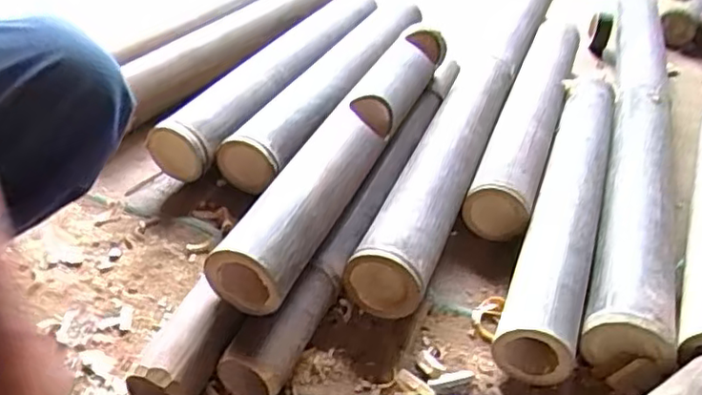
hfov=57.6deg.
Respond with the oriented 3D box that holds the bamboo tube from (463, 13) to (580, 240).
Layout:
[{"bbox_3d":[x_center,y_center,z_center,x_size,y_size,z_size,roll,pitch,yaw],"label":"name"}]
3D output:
[{"bbox_3d":[0.274,-0.137,0.962,0.077,0.077,0.579,18,40,14],"label":"bamboo tube"}]

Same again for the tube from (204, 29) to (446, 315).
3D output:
[{"bbox_3d":[0.006,-0.058,0.728,0.073,0.084,0.495,20,40,16],"label":"tube"}]

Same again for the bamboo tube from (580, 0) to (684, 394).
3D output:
[{"bbox_3d":[0.395,-0.057,0.874,0.106,0.090,0.749,17,39,13],"label":"bamboo tube"}]

